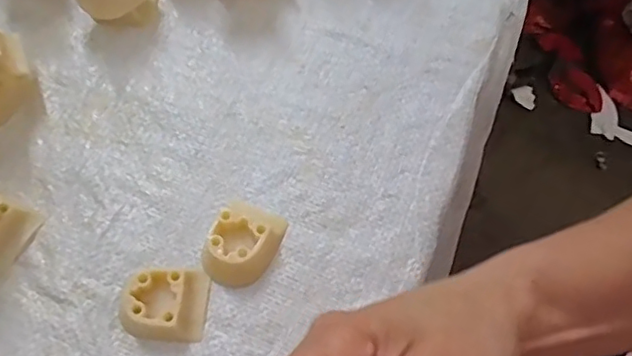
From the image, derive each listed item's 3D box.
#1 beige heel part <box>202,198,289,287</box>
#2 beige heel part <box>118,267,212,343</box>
[{"bbox_3d":[-0.041,0.034,0.320,0.037,0.019,0.049,21,66,11],"label":"beige heel part"},{"bbox_3d":[-0.081,0.065,0.306,0.046,0.016,0.039,3,64,2],"label":"beige heel part"}]

